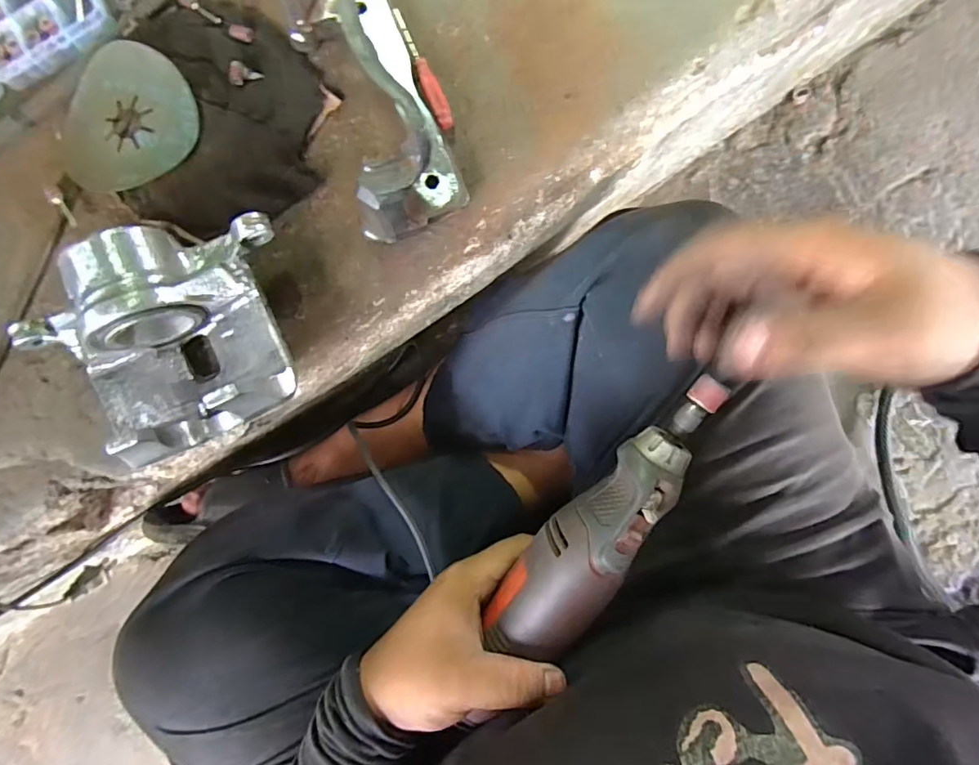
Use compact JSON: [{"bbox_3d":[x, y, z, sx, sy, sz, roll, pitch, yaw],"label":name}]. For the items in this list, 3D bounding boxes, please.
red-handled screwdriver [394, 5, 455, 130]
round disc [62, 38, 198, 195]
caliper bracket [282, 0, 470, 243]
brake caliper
[{"bbox_3d":[-0.050,-0.224,0.356,0.014,0.015,0.098,-26,84,2],"label":"red-handled screwdriver"},{"bbox_3d":[-0.265,-0.189,0.359,0.108,0.018,0.095,-12,85,3],"label":"round disc"},{"bbox_3d":[-0.081,-0.191,0.324,0.074,0.078,0.185,-22,84,2],"label":"caliper bracket"},{"bbox_3d":[-0.204,-0.025,0.319,0.169,0.073,0.129,-25,84,2],"label":"brake caliper"}]

